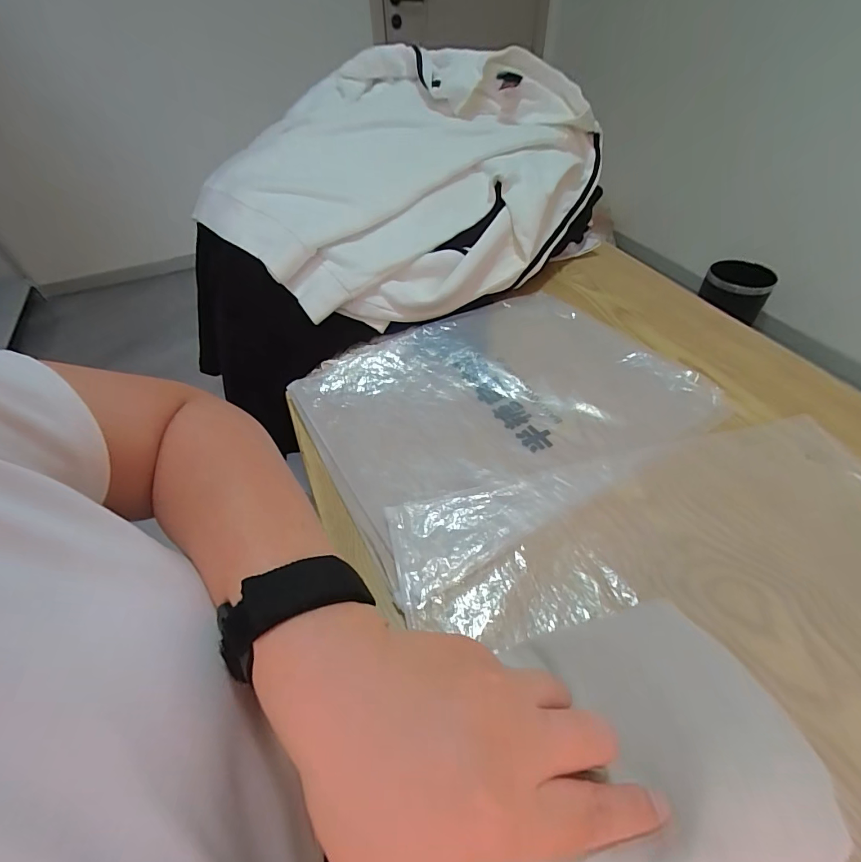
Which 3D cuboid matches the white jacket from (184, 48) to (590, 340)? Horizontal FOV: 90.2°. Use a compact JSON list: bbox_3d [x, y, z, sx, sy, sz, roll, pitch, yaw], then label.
[{"bbox_3d":[-0.038,-0.399,0.665,0.554,0.224,0.471,-37,55,-27],"label":"white jacket"}]

